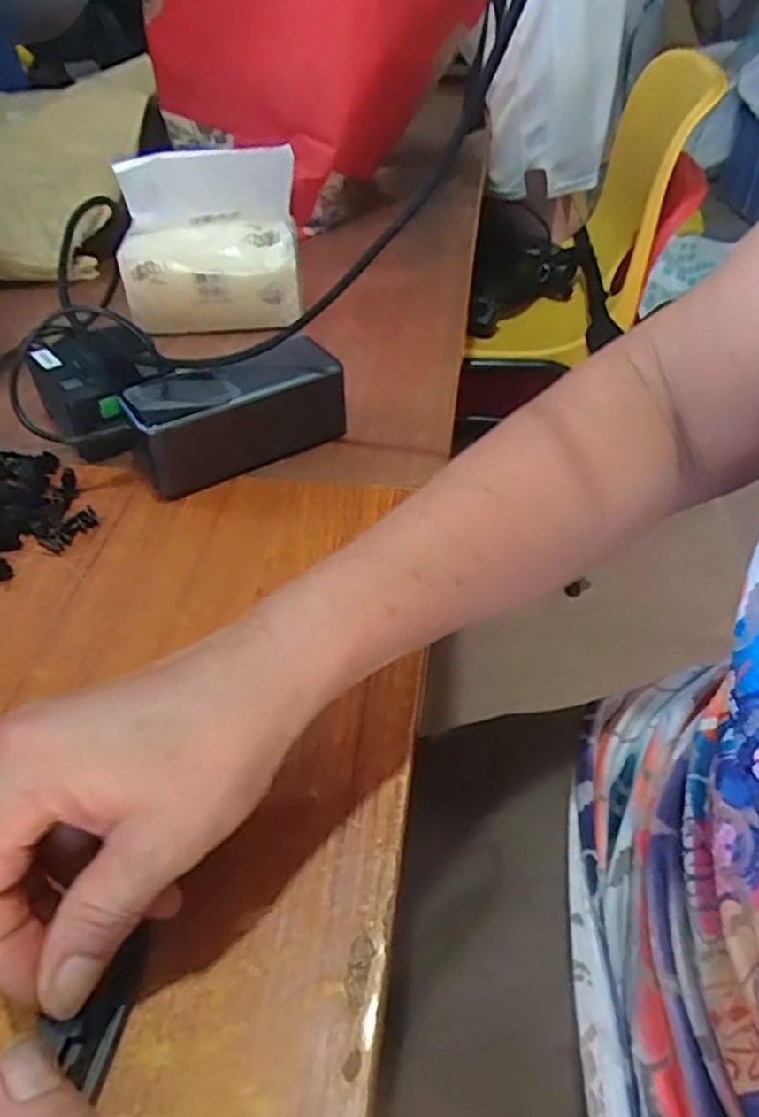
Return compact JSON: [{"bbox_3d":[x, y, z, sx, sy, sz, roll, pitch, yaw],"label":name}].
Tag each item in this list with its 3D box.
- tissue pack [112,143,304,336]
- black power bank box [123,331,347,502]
[{"bbox_3d":[-0.131,-0.246,0.551,0.131,0.118,0.055,-3,45,-3],"label":"tissue pack"},{"bbox_3d":[-0.087,-0.089,0.442,0.130,0.056,0.058,-20,48,-18],"label":"black power bank box"}]

